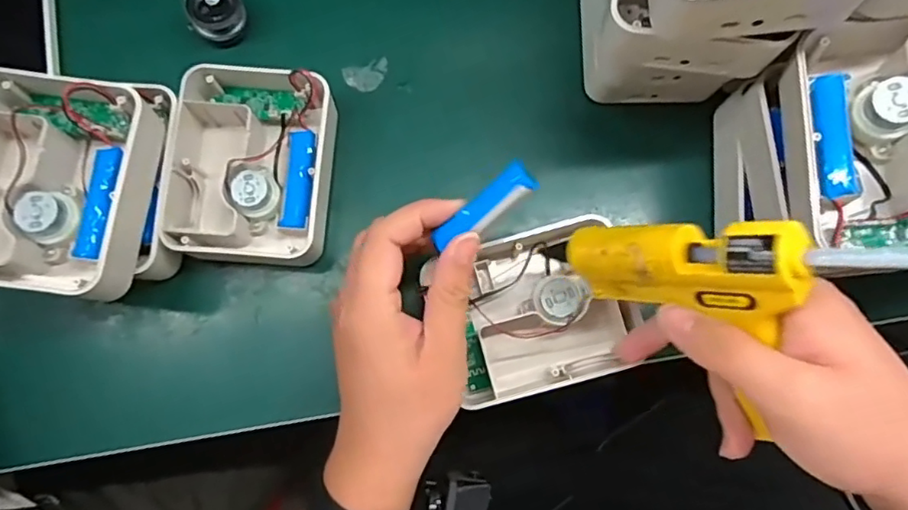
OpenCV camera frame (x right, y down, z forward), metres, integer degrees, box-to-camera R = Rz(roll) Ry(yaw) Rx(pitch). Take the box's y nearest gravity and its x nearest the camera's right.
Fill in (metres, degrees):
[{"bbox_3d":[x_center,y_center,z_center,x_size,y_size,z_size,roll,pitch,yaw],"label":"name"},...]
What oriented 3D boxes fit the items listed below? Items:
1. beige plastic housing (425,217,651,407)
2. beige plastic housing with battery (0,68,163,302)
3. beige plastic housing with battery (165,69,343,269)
[{"bbox_3d":[0.054,0.037,0.381,0.124,0.044,0.104,-17,80,-3],"label":"beige plastic housing"},{"bbox_3d":[-0.234,-0.041,0.346,0.108,0.044,0.130,7,80,2],"label":"beige plastic housing with battery"},{"bbox_3d":[-0.136,-0.063,0.395,0.099,0.043,0.138,3,80,1],"label":"beige plastic housing with battery"}]

